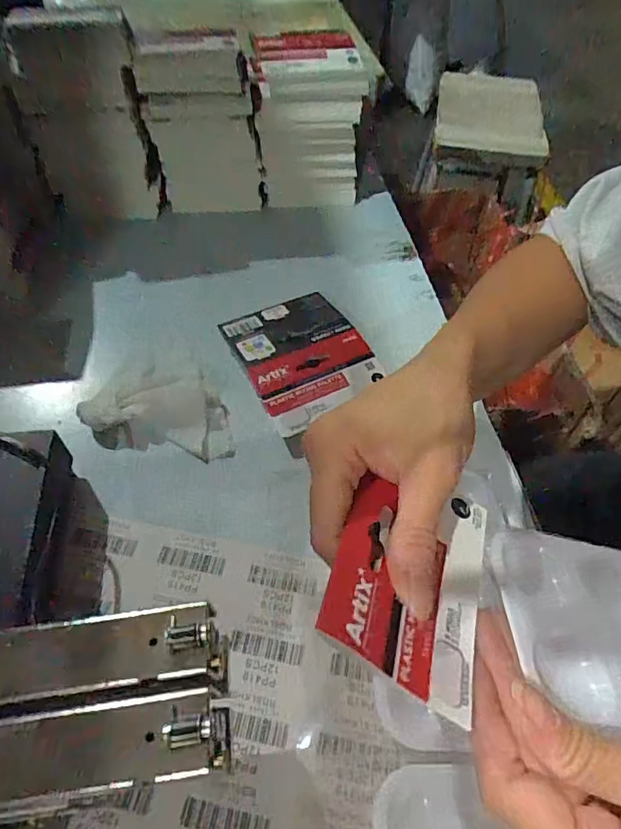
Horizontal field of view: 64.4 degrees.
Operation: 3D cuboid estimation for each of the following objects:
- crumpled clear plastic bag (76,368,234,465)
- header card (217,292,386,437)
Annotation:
[{"bbox_3d":[-0.112,-0.003,0.373,0.109,0.024,0.062,8,52,2],"label":"crumpled clear plastic bag"},{"bbox_3d":[-0.007,-0.051,0.406,0.099,0.008,0.125,-22,61,-16],"label":"header card"}]

